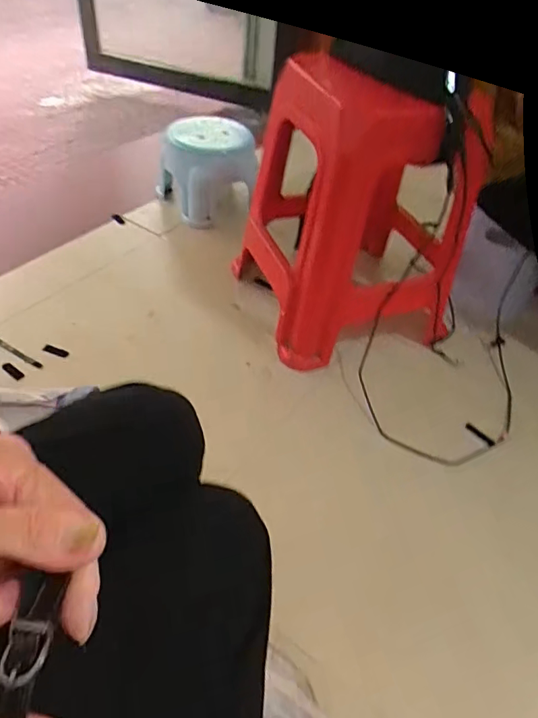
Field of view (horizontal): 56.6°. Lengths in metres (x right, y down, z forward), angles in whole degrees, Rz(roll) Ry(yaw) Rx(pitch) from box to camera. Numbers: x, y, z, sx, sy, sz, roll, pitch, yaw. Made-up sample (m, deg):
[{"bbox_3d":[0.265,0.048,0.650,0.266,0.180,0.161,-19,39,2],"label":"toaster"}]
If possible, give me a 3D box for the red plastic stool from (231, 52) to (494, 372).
[{"bbox_3d":[0.159,-0.325,1.044,0.366,0.506,0.425,-12,48,-18],"label":"red plastic stool"}]

